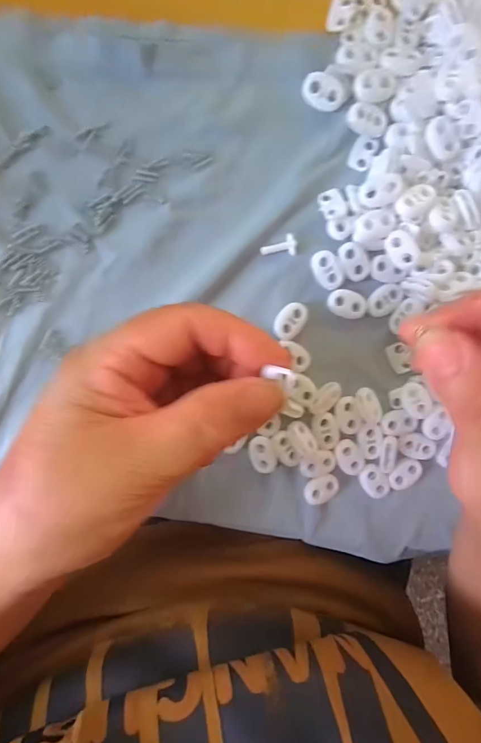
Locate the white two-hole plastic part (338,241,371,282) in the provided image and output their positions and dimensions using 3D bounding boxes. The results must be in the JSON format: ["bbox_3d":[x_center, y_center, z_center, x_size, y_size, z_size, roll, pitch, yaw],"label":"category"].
[{"bbox_3d":[0.064,-0.061,0.215,0.015,0.004,0.022,-28,99,-1],"label":"white two-hole plastic part"}]

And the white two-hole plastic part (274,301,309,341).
[{"bbox_3d":[0.028,-0.028,0.218,0.015,0.004,0.023,33,93,-8],"label":"white two-hole plastic part"}]

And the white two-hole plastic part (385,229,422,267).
[{"bbox_3d":[0.088,-0.066,0.210,0.016,0.005,0.022,-25,92,40],"label":"white two-hole plastic part"}]

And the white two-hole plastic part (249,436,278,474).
[{"bbox_3d":[0.013,0.048,0.222,0.014,0.004,0.022,-22,98,-2],"label":"white two-hole plastic part"}]

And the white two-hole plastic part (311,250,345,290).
[{"bbox_3d":[0.049,-0.057,0.217,0.014,0.004,0.023,-35,99,0],"label":"white two-hole plastic part"}]

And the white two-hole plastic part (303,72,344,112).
[{"bbox_3d":[0.044,-0.149,0.207,0.022,0.005,0.015,21,95,-7],"label":"white two-hole plastic part"}]

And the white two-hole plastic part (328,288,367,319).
[{"bbox_3d":[0.061,-0.038,0.219,0.022,0.004,0.015,26,94,-8],"label":"white two-hole plastic part"}]

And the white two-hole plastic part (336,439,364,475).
[{"bbox_3d":[0.065,0.051,0.227,0.014,0.004,0.023,-24,98,-2],"label":"white two-hole plastic part"}]

